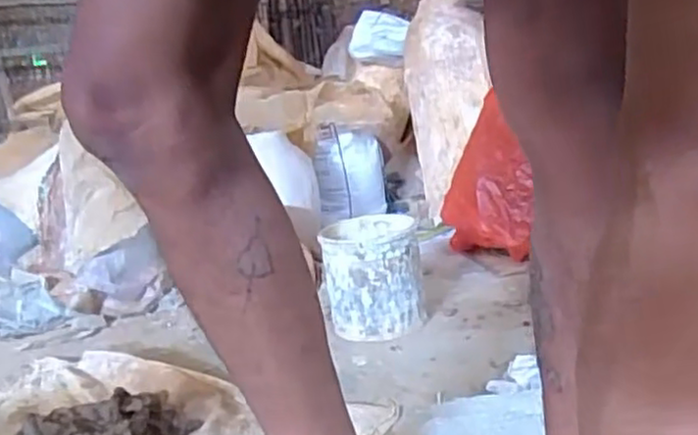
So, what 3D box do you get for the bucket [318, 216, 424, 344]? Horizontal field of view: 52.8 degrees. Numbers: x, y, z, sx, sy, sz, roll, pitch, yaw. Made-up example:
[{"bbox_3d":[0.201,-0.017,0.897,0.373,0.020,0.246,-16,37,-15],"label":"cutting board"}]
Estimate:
[{"bbox_3d":[0.042,0.107,1.301,0.170,0.179,0.207,-9,13,-3],"label":"bucket"}]

